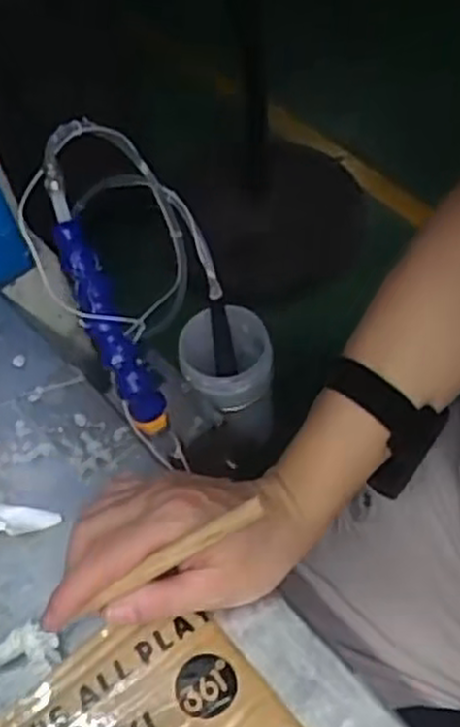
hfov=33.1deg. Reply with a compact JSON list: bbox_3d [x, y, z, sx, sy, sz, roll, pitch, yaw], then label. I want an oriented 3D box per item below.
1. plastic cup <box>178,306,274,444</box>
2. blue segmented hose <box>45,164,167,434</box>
[{"bbox_3d":[0.000,0.021,0.645,0.073,0.116,0.081,-12,53,-4],"label":"plastic cup"},{"bbox_3d":[-0.082,-0.037,0.487,0.027,0.039,0.178,-24,97,-13],"label":"blue segmented hose"}]

